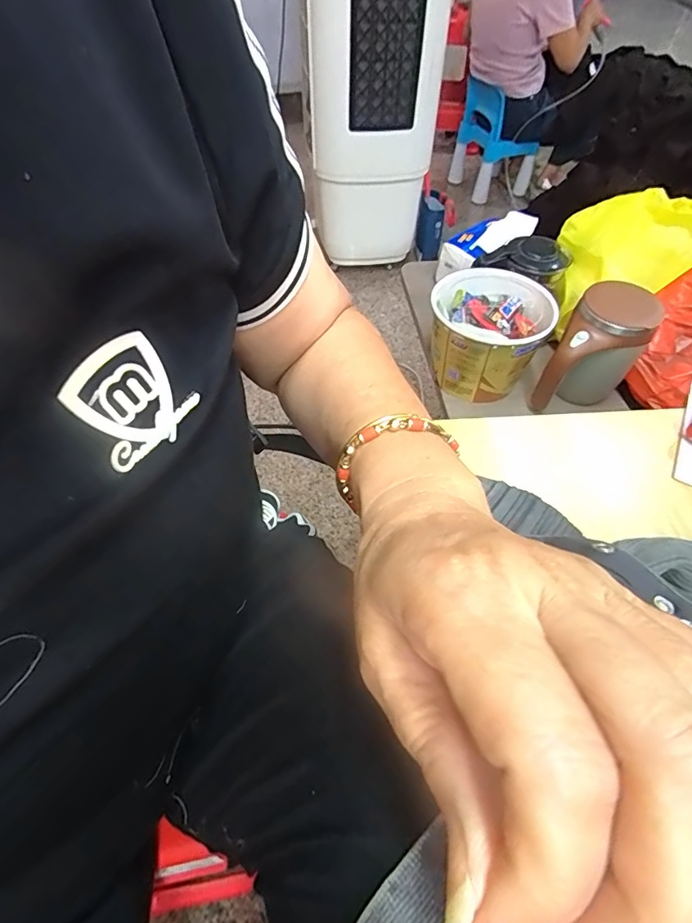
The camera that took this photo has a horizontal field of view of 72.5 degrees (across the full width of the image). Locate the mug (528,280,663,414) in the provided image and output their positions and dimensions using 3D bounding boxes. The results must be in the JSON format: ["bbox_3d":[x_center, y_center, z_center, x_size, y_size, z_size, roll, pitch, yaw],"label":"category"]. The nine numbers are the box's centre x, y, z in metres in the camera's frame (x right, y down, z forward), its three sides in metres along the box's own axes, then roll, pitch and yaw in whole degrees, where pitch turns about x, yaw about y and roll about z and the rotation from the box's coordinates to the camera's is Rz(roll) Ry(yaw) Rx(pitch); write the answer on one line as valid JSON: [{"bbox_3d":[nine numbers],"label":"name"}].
[{"bbox_3d":[0.303,-0.130,0.581,0.086,0.144,0.116,34,60,22],"label":"mug"}]

